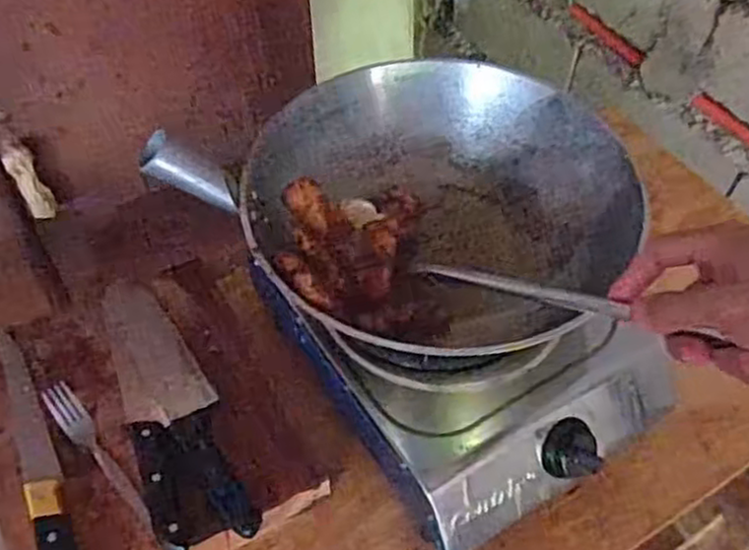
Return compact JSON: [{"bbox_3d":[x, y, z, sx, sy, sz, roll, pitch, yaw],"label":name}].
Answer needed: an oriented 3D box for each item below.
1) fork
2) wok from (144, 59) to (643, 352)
[{"bbox_3d":[-0.240,0.160,0.645,0.024,0.016,0.169,-34,60,-23],"label":"fork"},{"bbox_3d":[0.043,-0.071,0.674,0.299,0.153,0.347,37,61,24],"label":"wok"}]

